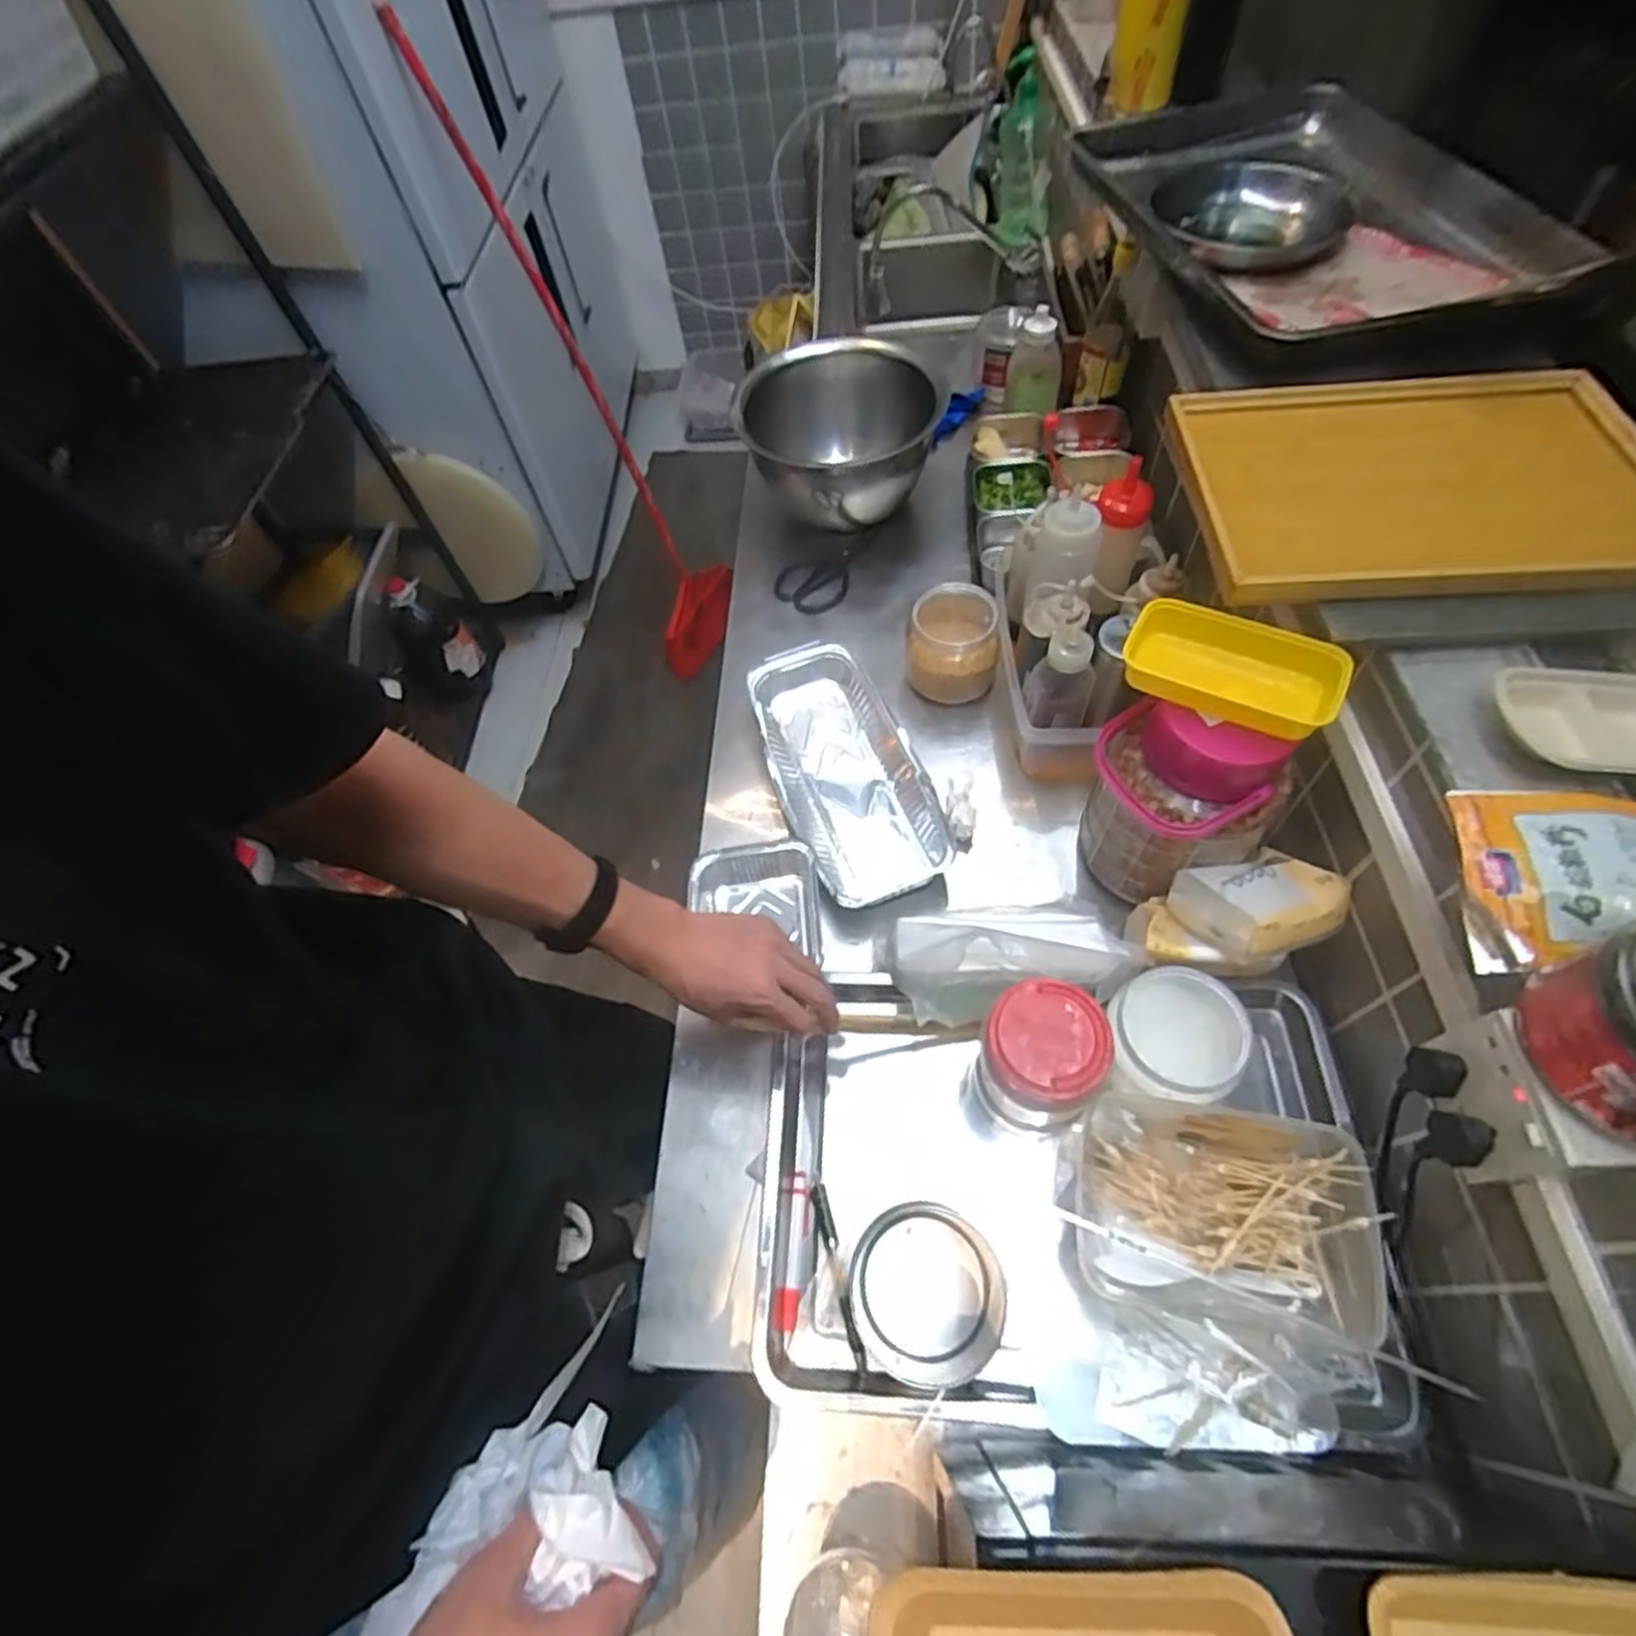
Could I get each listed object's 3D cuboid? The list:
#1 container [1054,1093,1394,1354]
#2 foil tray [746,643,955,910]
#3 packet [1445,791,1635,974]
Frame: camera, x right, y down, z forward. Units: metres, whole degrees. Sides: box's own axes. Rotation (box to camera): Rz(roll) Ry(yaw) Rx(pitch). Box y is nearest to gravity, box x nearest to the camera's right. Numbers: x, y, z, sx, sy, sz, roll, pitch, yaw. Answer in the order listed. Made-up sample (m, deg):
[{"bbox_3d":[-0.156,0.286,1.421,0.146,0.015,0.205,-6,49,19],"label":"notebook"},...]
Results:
[{"bbox_3d":[0.314,0.307,0.584,0.226,0.074,0.149,7,59,9],"label":"container"},{"bbox_3d":[0.030,-0.057,0.865,0.160,0.055,0.325,-17,59,-6],"label":"foil tray"},{"bbox_3d":[0.498,0.039,0.474,0.158,0.036,0.122,3,64,13],"label":"packet"}]

